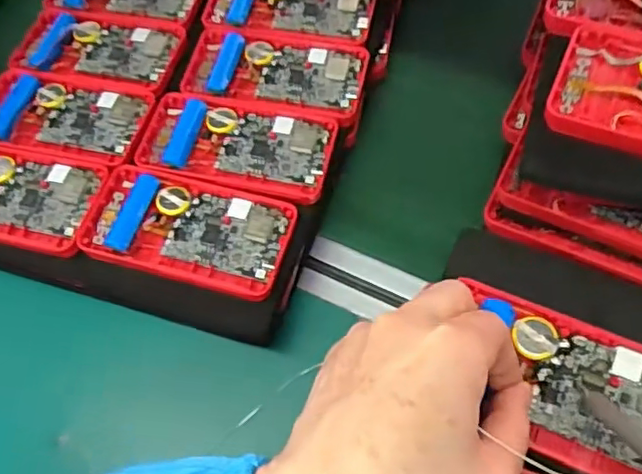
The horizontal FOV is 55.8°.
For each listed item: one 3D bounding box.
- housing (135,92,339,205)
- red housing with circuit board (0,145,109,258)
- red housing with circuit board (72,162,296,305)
[{"bbox_3d":[-0.054,-0.060,0.387,0.121,0.013,0.065,12,65,13],"label":"housing"},{"bbox_3d":[-0.195,-0.027,0.381,0.116,0.013,0.064,11,65,13],"label":"red housing with circuit board"},{"bbox_3d":[-0.079,-0.005,0.360,0.121,0.011,0.063,13,65,14],"label":"red housing with circuit board"}]

